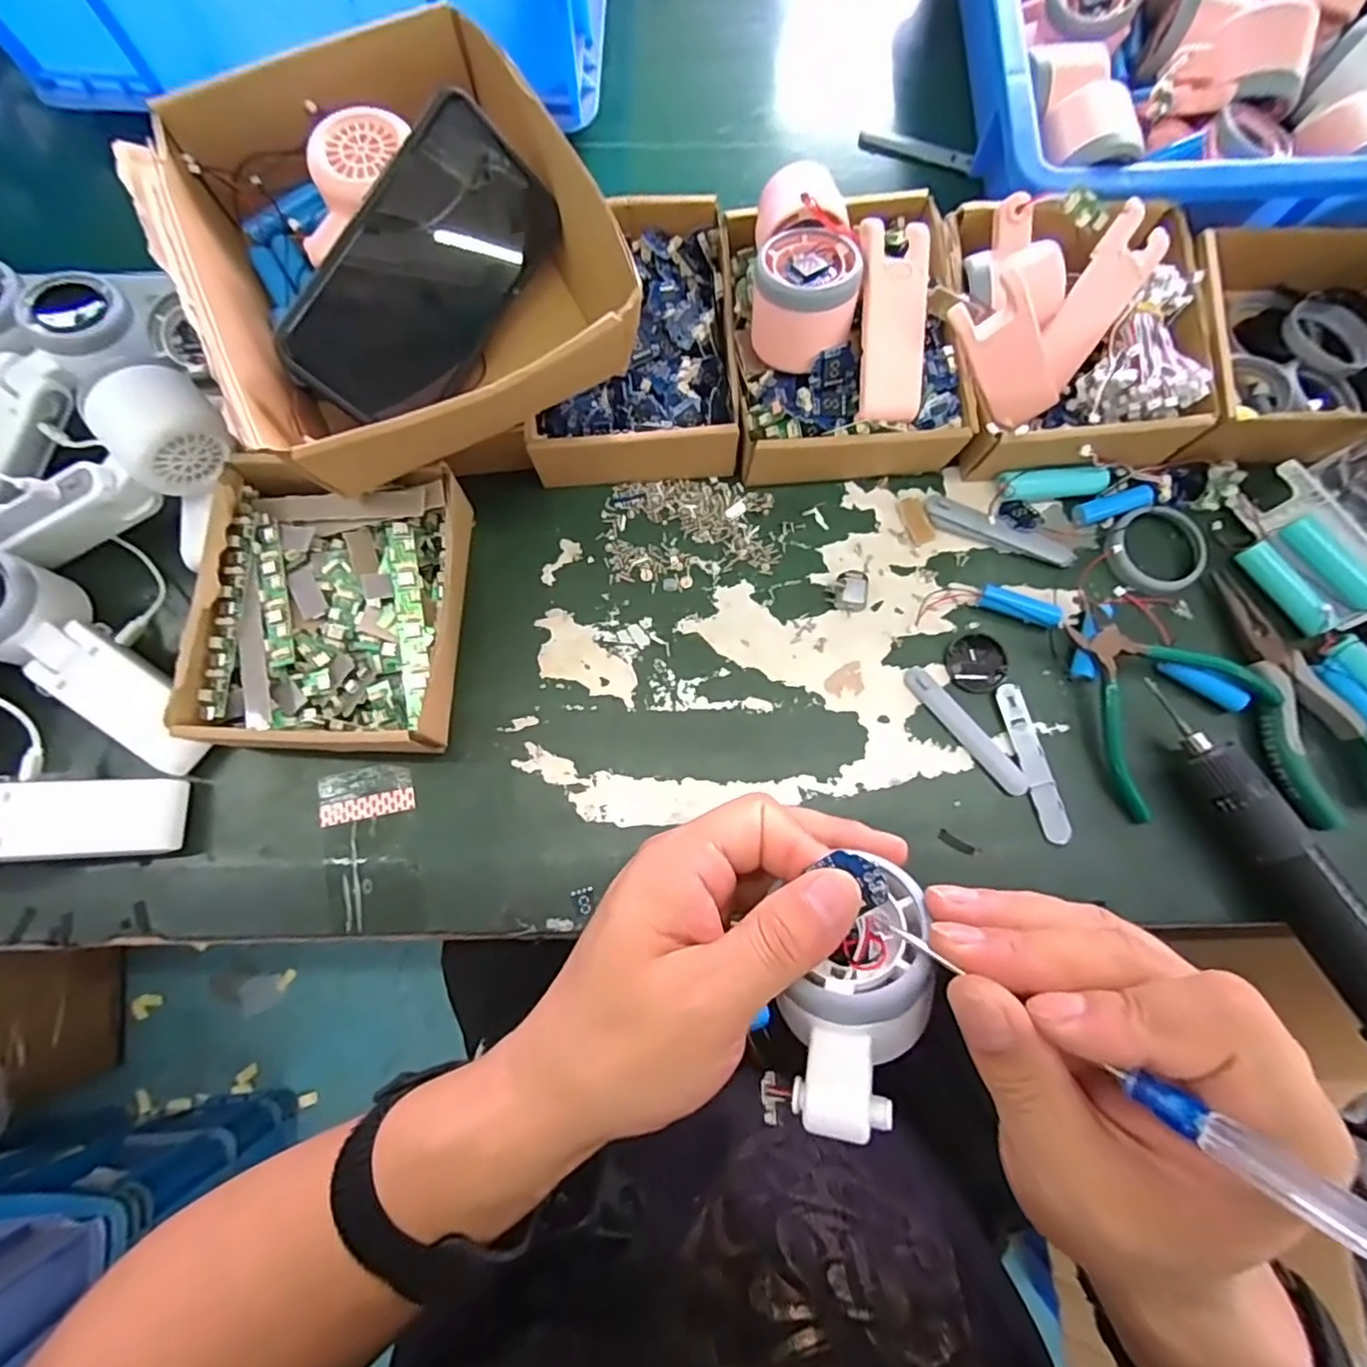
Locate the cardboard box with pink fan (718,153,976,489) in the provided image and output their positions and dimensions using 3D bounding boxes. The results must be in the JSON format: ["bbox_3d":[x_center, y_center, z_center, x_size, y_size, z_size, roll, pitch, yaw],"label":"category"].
[{"bbox_3d":[0.099,-0.219,0.401,0.133,0.100,0.171,-6,78,-2],"label":"cardboard box with pink fan"}]

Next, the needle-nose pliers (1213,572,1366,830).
[{"bbox_3d":[0.362,0.007,0.391,0.057,0.012,0.152,-23,79,-6],"label":"needle-nose pliers"}]

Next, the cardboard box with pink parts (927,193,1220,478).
[{"bbox_3d":[0.241,-0.220,0.407,0.171,0.085,0.165,2,77,0],"label":"cardboard box with pink parts"}]

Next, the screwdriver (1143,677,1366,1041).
[{"bbox_3d":[0.343,0.114,0.353,0.039,0.039,0.247,-25,79,-6],"label":"screwdriver"}]

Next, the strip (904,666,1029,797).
[{"bbox_3d":[0.172,0.028,0.396,0.015,0.004,0.096,-38,81,-8],"label":"strip"}]

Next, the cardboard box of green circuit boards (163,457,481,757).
[{"bbox_3d":[-0.201,-0.047,0.385,0.132,0.058,0.165,3,77,0],"label":"cardboard box of green circuit boards"}]

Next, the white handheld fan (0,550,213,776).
[{"bbox_3d":[-0.349,-0.011,0.373,0.170,0.060,0.057,42,81,-6],"label":"white handheld fan"}]

